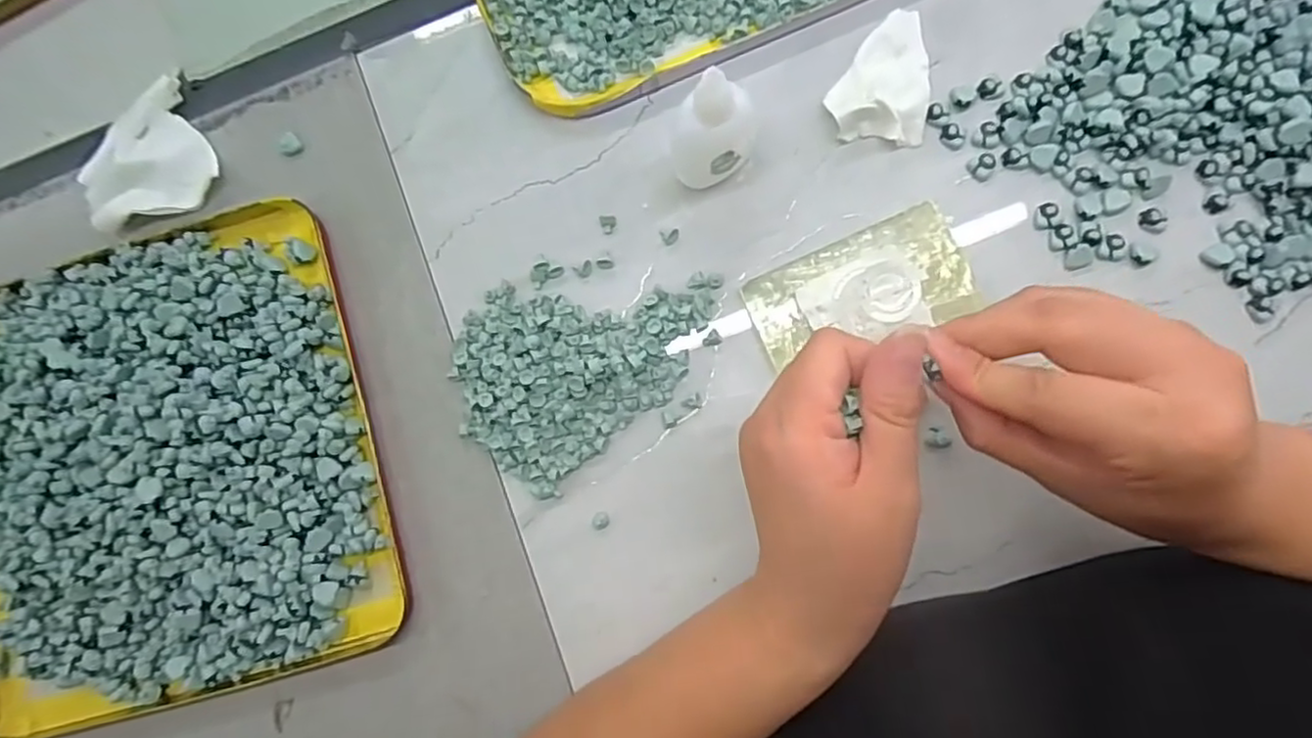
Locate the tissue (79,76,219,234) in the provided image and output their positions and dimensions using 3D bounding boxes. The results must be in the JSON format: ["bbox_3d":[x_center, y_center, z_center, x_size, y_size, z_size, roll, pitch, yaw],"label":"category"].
[{"bbox_3d":[-0.284,-0.115,0.368,0.070,0.016,0.074,-30,83,3],"label":"tissue"}]

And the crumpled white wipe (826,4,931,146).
[{"bbox_3d":[0.114,-0.150,0.335,0.047,0.014,0.069,8,86,6],"label":"crumpled white wipe"}]

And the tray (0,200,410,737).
[{"bbox_3d":[-0.267,0.052,0.344,0.240,0.040,0.238,-16,84,4],"label":"tray"}]

